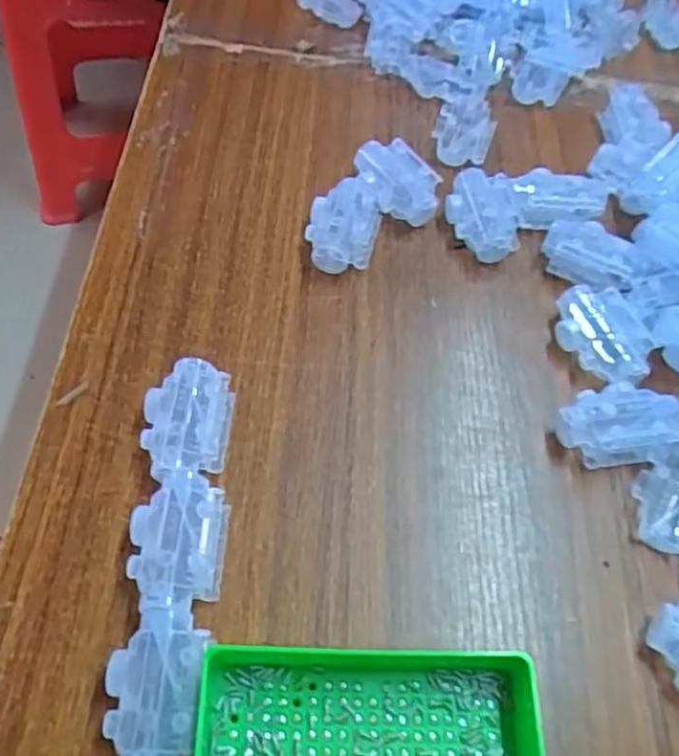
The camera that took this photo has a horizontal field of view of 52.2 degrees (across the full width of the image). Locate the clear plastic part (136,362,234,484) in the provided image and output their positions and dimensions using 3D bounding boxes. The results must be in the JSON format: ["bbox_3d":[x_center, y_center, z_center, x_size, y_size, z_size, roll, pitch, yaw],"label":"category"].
[{"bbox_3d":[-0.085,0.025,0.379,0.045,0.027,0.066,5,59,-1],"label":"clear plastic part"}]

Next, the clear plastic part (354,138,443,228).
[{"bbox_3d":[0.041,-0.137,0.489,0.045,0.032,0.062,-15,62,-13],"label":"clear plastic part"}]

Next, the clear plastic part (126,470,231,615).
[{"bbox_3d":[-0.082,0.083,0.345,0.046,0.023,0.068,4,59,-2],"label":"clear plastic part"}]

